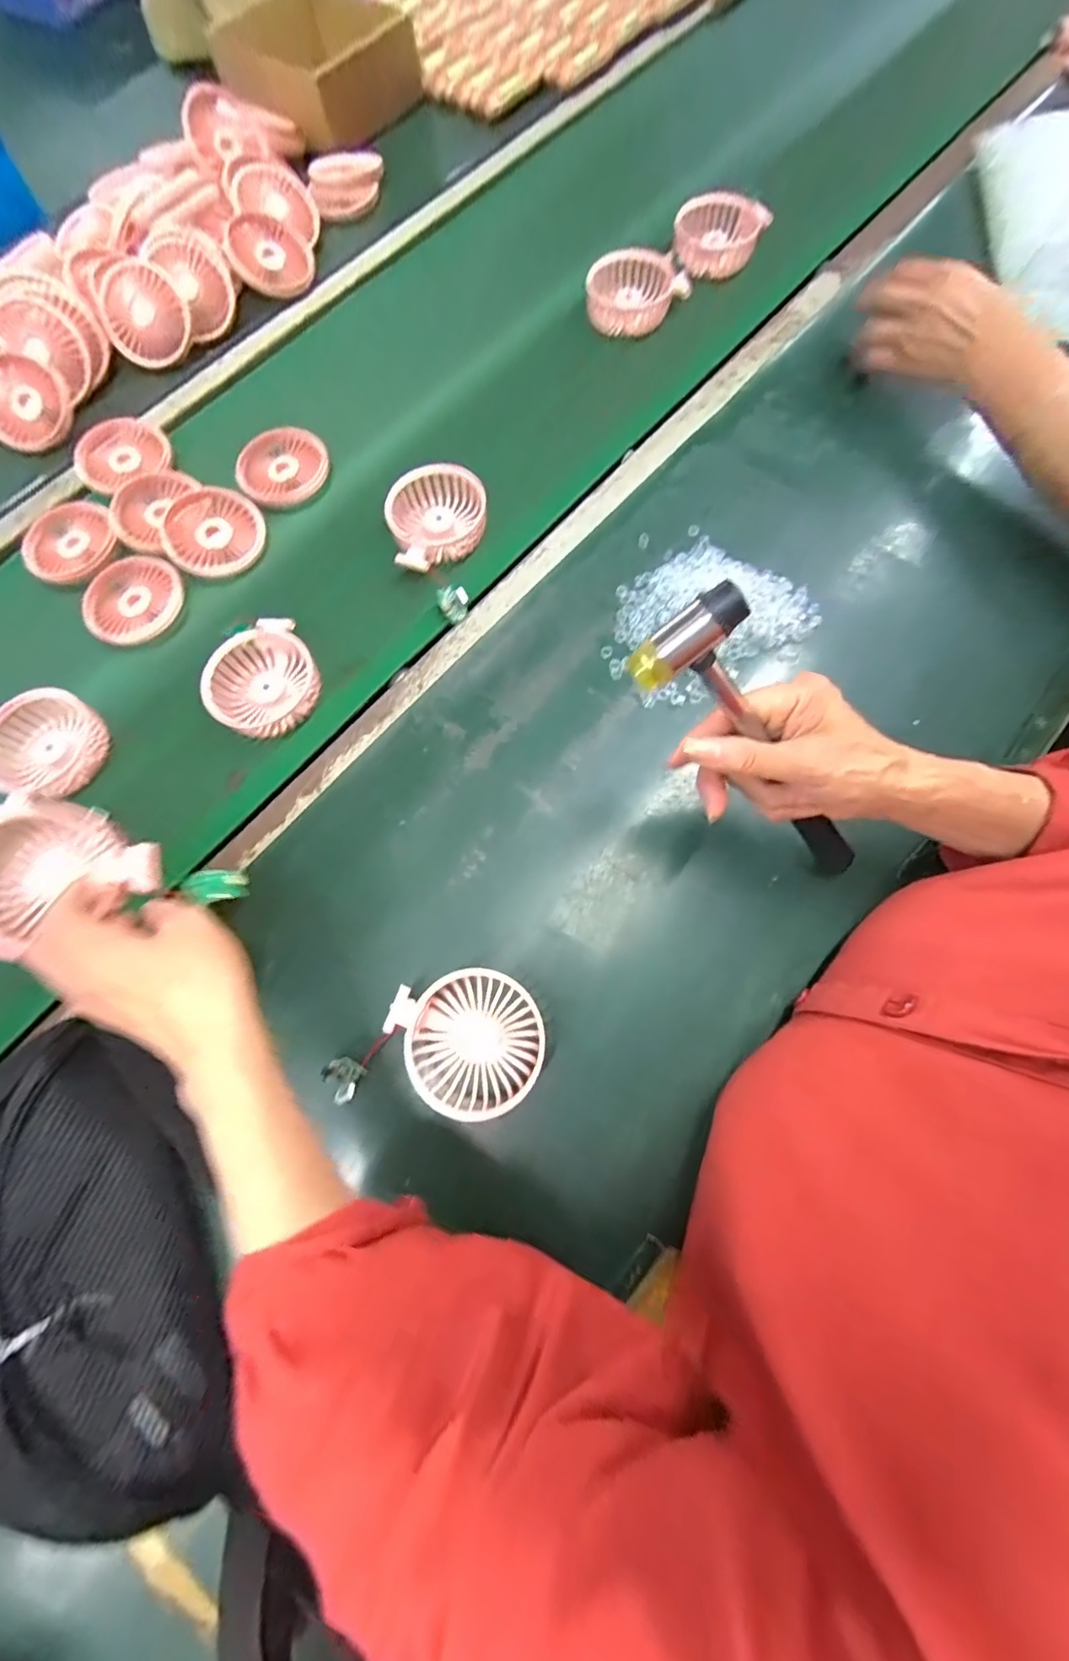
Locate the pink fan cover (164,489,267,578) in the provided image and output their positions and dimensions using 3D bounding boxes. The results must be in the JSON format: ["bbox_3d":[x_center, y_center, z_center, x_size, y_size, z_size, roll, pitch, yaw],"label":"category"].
[{"bbox_3d":[-0.304,-0.286,0.515,0.088,0.017,0.094,-18,74,-5],"label":"pink fan cover"}]

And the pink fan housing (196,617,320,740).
[{"bbox_3d":[-0.230,-0.123,0.460,0.087,0.034,0.101,42,78,12],"label":"pink fan housing"}]

